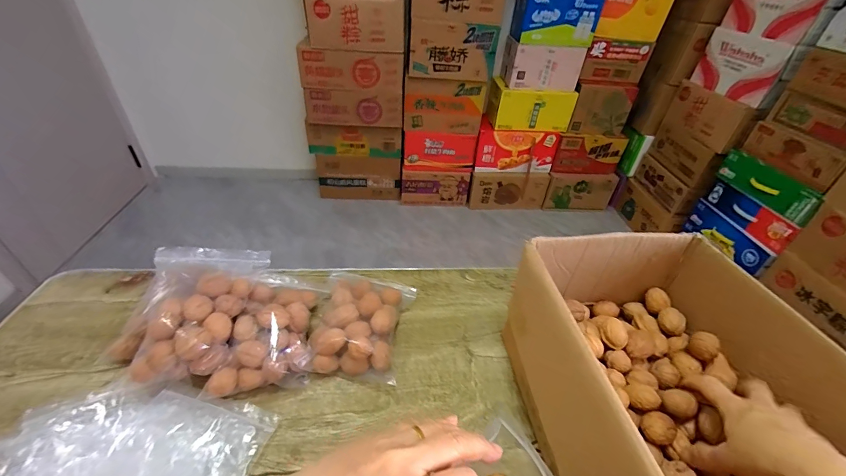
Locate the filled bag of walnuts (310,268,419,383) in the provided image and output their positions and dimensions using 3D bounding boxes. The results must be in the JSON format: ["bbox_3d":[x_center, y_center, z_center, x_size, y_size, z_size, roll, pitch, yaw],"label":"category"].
[{"bbox_3d":[-0.094,0.120,0.522,0.138,0.059,0.168,8,38,5],"label":"filled bag of walnuts"}]

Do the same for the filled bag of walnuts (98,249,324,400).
[{"bbox_3d":[-0.277,0.105,0.490,0.249,0.092,0.200,-2,39,-8],"label":"filled bag of walnuts"}]

